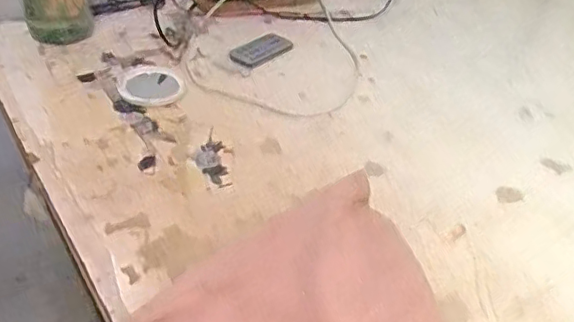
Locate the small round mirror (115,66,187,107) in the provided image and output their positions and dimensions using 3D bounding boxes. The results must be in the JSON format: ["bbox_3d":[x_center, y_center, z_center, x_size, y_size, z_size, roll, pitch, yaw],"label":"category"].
[{"bbox_3d":[-0.152,-0.085,0.631,0.071,0.007,0.076,4,39,-3],"label":"small round mirror"}]

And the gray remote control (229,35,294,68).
[{"bbox_3d":[-0.033,-0.141,0.715,0.046,0.004,0.089,30,44,27],"label":"gray remote control"}]

